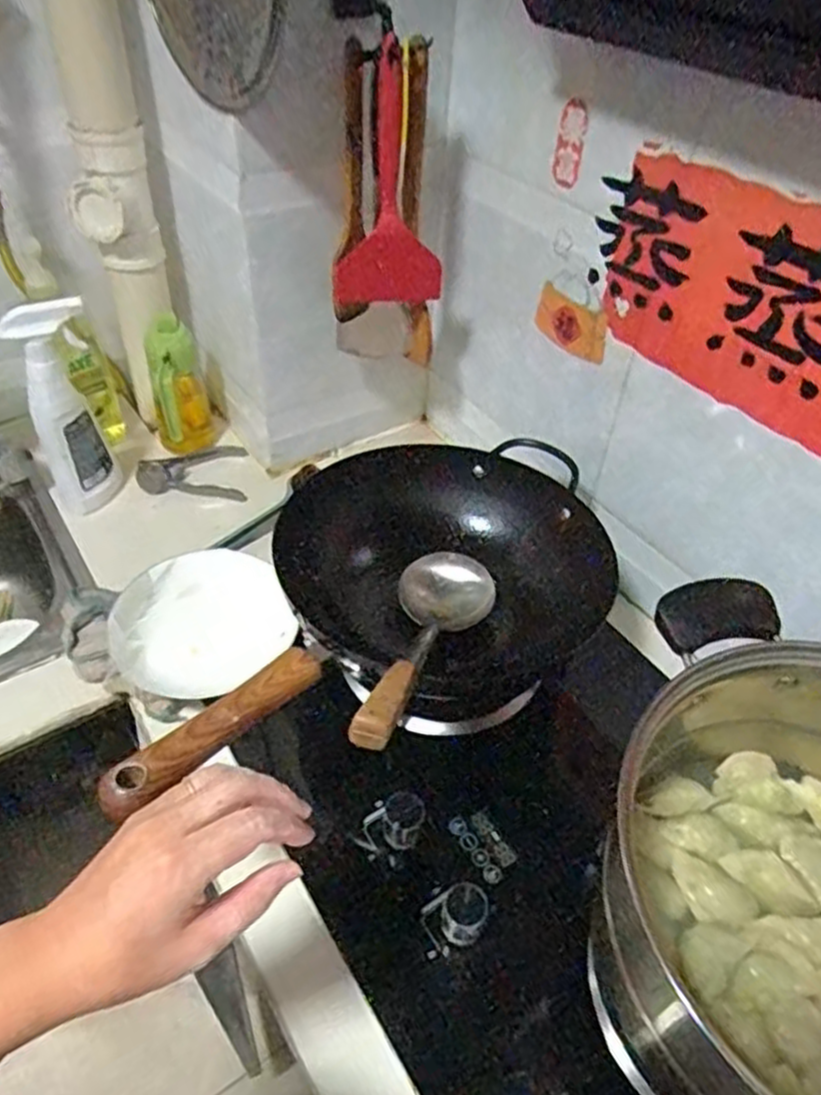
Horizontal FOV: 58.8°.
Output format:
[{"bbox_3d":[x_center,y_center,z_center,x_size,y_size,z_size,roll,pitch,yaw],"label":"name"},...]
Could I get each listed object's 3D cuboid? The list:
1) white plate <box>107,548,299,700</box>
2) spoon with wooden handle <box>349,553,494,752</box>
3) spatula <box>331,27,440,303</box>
[{"bbox_3d":[-0.228,0.082,0.798,0.185,0.041,0.168,-23,50,-26],"label":"white plate"},{"bbox_3d":[0.010,0.072,0.616,0.096,0.070,0.346,14,13,9],"label":"spoon with wooden handle"},{"bbox_3d":[-0.019,-0.372,0.762,0.114,0.247,0.029,-7,45,-12],"label":"spatula"}]

